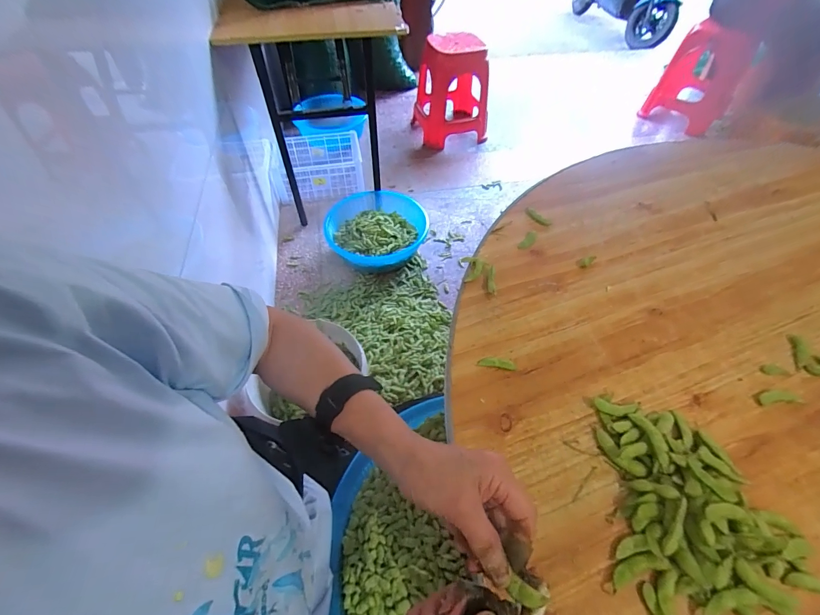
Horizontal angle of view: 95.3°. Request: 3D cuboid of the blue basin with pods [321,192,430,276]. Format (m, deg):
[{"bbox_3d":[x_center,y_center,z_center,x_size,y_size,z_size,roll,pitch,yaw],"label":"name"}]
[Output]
[{"bbox_3d":[-0.150,-0.307,1.599,0.409,0.164,0.428,0,53,0],"label":"blue basin with pods"}]

